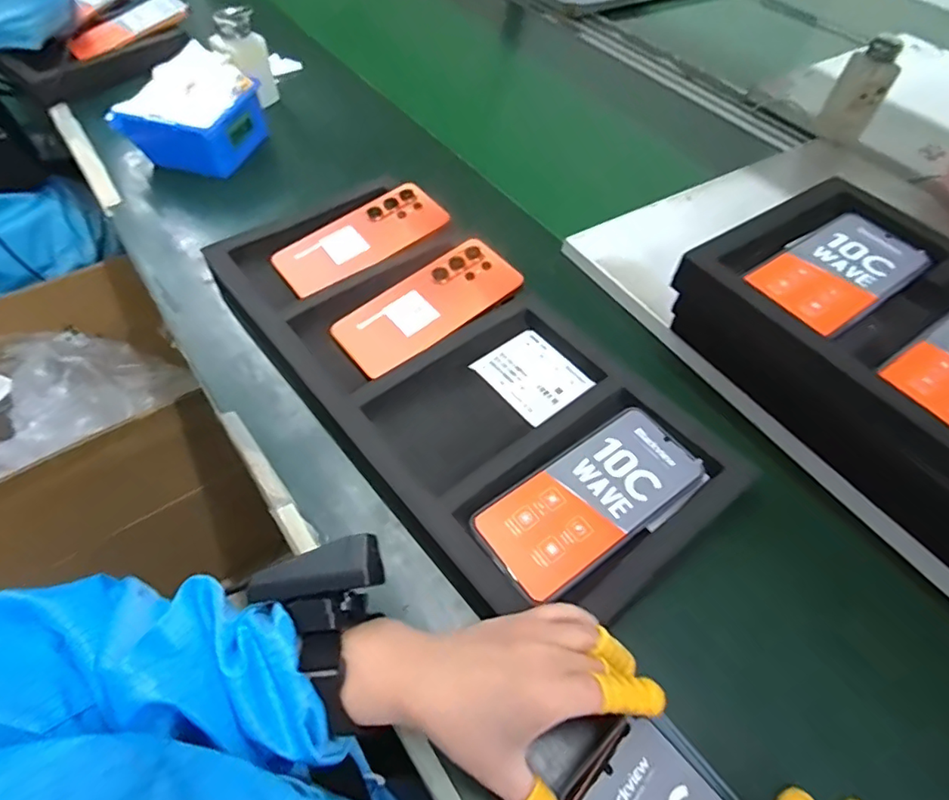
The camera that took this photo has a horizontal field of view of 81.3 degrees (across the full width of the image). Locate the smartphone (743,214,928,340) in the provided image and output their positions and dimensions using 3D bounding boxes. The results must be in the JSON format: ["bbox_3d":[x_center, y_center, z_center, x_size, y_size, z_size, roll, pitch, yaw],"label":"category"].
[{"bbox_3d":[0.292,-0.105,0.443,0.155,0.007,0.080,-29,62,-24],"label":"smartphone"}]

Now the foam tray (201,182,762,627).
[{"bbox_3d":[-0.025,-0.036,0.476,0.224,0.031,0.470,-33,64,-23],"label":"foam tray"}]

